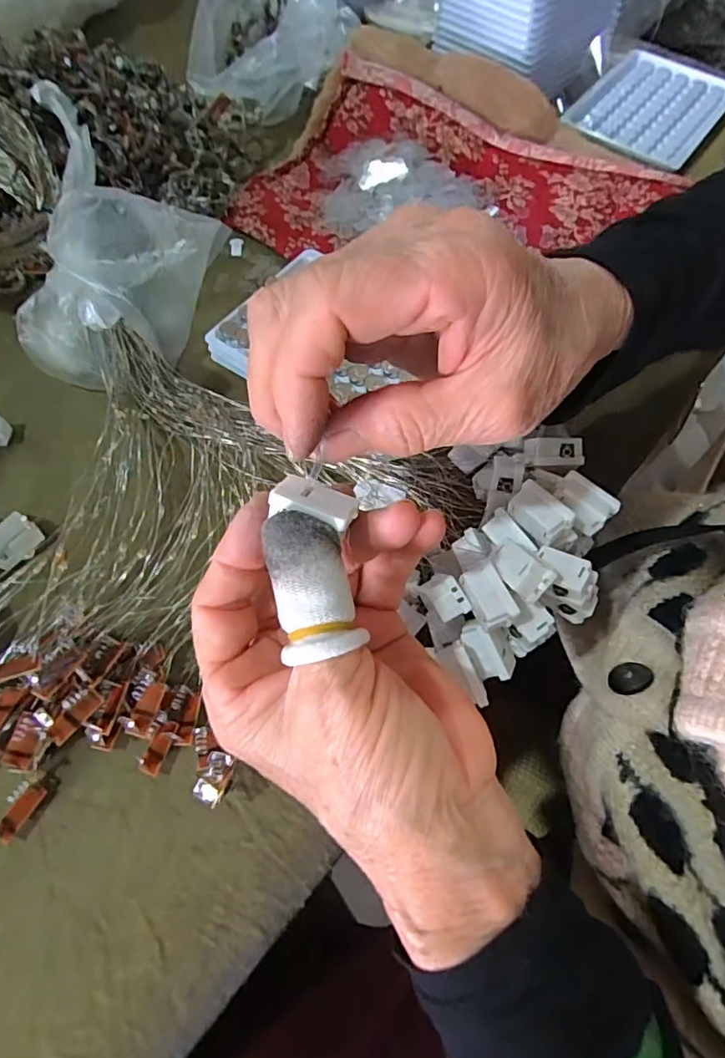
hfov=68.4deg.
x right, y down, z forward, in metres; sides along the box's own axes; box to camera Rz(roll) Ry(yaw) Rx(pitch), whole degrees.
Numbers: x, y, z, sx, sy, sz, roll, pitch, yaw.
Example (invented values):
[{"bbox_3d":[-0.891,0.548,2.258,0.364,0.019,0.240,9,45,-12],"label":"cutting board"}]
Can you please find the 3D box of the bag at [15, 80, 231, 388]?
[{"bbox_3d":[-0.137,-0.182,0.316,0.108,0.052,0.177,-4,65,-1],"label":"bag"}]

